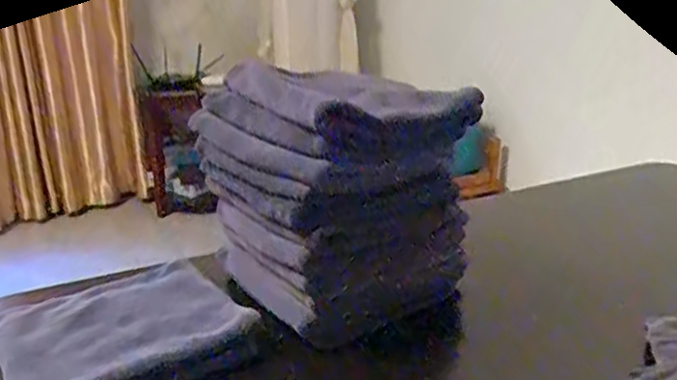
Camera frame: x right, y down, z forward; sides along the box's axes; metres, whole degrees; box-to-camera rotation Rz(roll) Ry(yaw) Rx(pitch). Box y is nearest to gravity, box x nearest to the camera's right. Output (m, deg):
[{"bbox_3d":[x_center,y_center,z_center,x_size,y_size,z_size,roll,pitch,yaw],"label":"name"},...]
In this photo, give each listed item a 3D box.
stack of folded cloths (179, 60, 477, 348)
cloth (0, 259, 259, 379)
[{"bbox_3d":[-0.002,0.003,0.588,0.191,0.210,0.156,-14,23,-32],"label":"stack of folded cloths"},{"bbox_3d":[-0.185,0.121,0.533,0.177,0.043,0.150,-14,23,-32],"label":"cloth"}]

